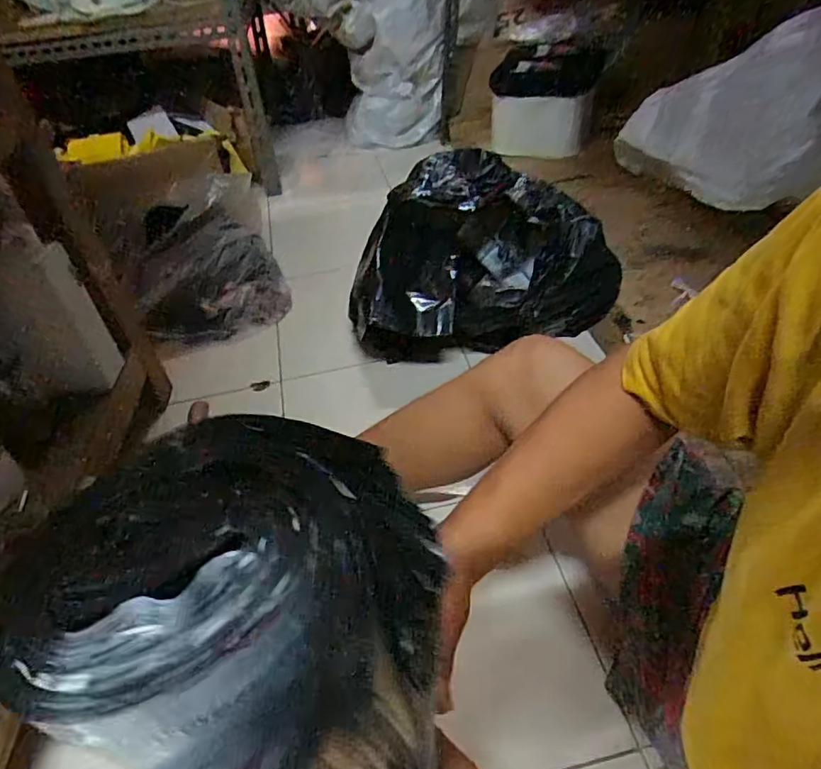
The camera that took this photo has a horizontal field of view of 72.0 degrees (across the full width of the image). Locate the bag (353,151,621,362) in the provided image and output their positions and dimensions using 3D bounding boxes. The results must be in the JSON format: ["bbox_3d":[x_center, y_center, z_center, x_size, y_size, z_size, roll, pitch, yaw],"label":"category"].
[{"bbox_3d":[0.084,-0.204,0.931,0.379,0.198,0.322,-11,43,-4],"label":"bag"}]

